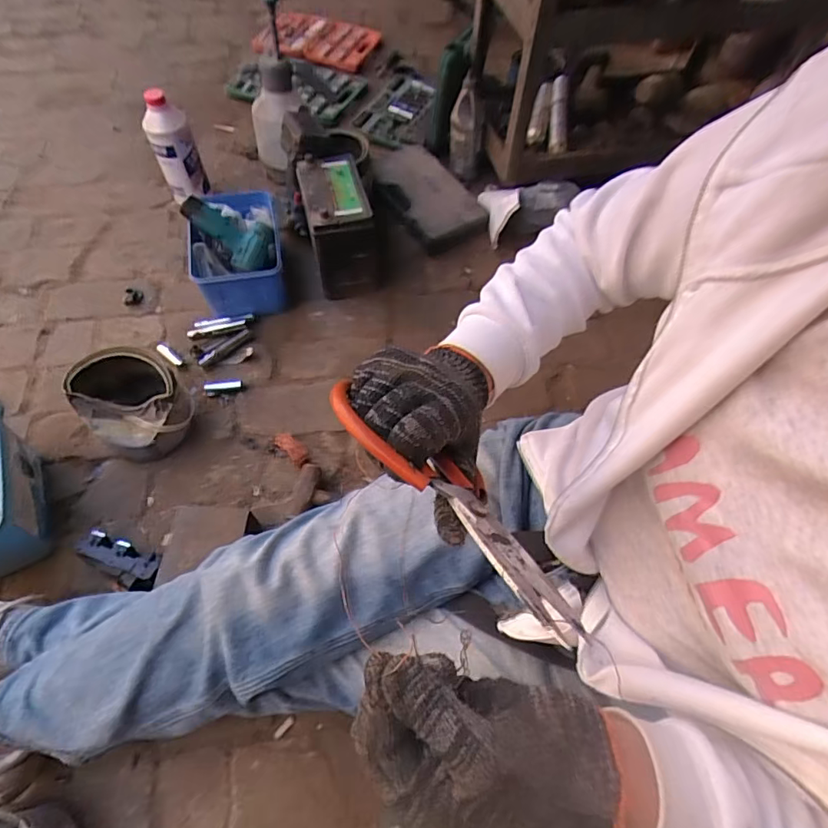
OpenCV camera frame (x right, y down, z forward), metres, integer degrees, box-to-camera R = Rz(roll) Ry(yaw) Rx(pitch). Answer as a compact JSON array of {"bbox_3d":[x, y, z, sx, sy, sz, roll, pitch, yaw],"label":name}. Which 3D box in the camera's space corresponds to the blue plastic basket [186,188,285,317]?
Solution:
[{"bbox_3d":[-0.359,-0.322,1.032,0.172,0.166,0.210,-12,62,-10],"label":"blue plastic basket"}]

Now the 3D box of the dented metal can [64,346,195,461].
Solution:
[{"bbox_3d":[-0.483,-0.031,0.862,0.163,0.143,0.176,1,60,-2],"label":"dented metal can"}]

